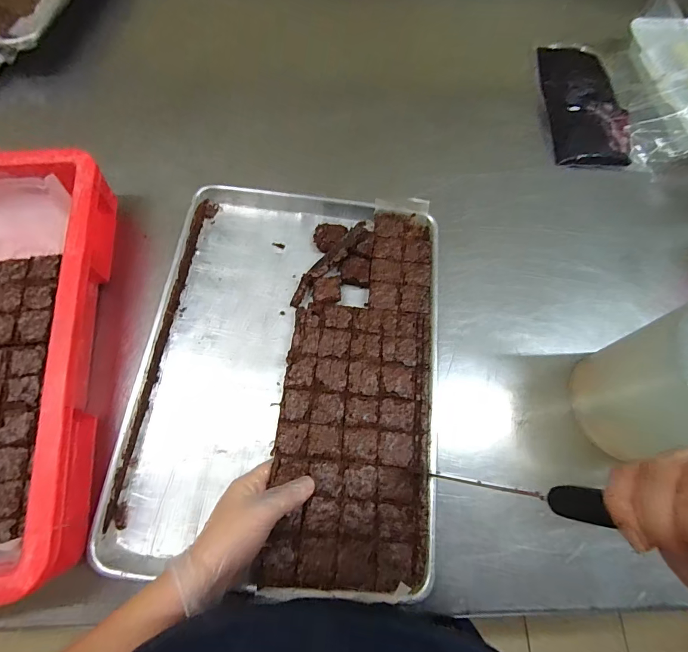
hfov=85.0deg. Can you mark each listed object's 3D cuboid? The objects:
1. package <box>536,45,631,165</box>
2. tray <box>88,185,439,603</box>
[{"bbox_3d":[0.393,-0.371,0.617,0.121,0.019,0.255,3,70,-3],"label":"package"},{"bbox_3d":[-0.055,0.035,0.426,0.313,0.041,0.433,6,69,-1],"label":"tray"}]

